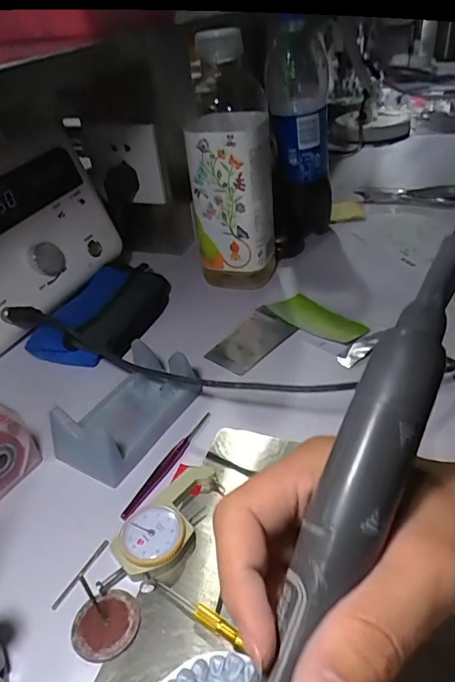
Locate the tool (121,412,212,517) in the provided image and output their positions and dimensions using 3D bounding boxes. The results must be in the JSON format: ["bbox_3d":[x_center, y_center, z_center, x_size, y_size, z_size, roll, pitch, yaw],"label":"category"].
[{"bbox_3d":[-0.040,0.082,0.333,0.007,0.008,0.096,16,42,28],"label":"tool"}]

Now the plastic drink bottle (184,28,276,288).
[{"bbox_3d":[0.006,-0.171,0.491,0.085,0.223,0.093,-3,36,5],"label":"plastic drink bottle"}]

